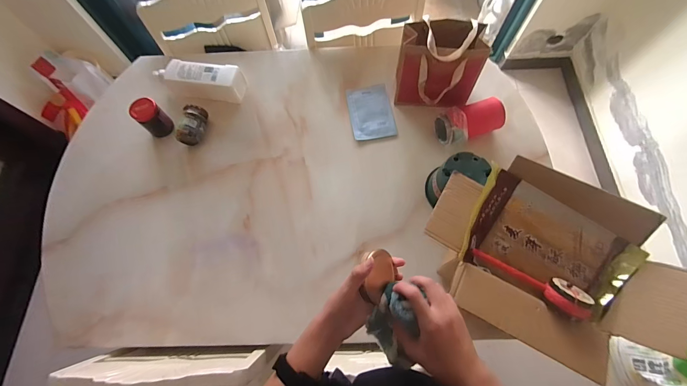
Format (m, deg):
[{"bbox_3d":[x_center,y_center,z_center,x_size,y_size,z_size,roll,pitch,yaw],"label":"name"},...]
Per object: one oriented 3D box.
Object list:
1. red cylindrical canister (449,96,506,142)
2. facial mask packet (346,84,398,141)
[{"bbox_3d":[0.329,-0.185,0.781,0.143,0.072,0.082,-23,70,-7],"label":"red cylindrical canister"},{"bbox_3d":[0.077,-0.230,0.862,0.117,0.007,0.166,-9,70,-2],"label":"facial mask packet"}]

